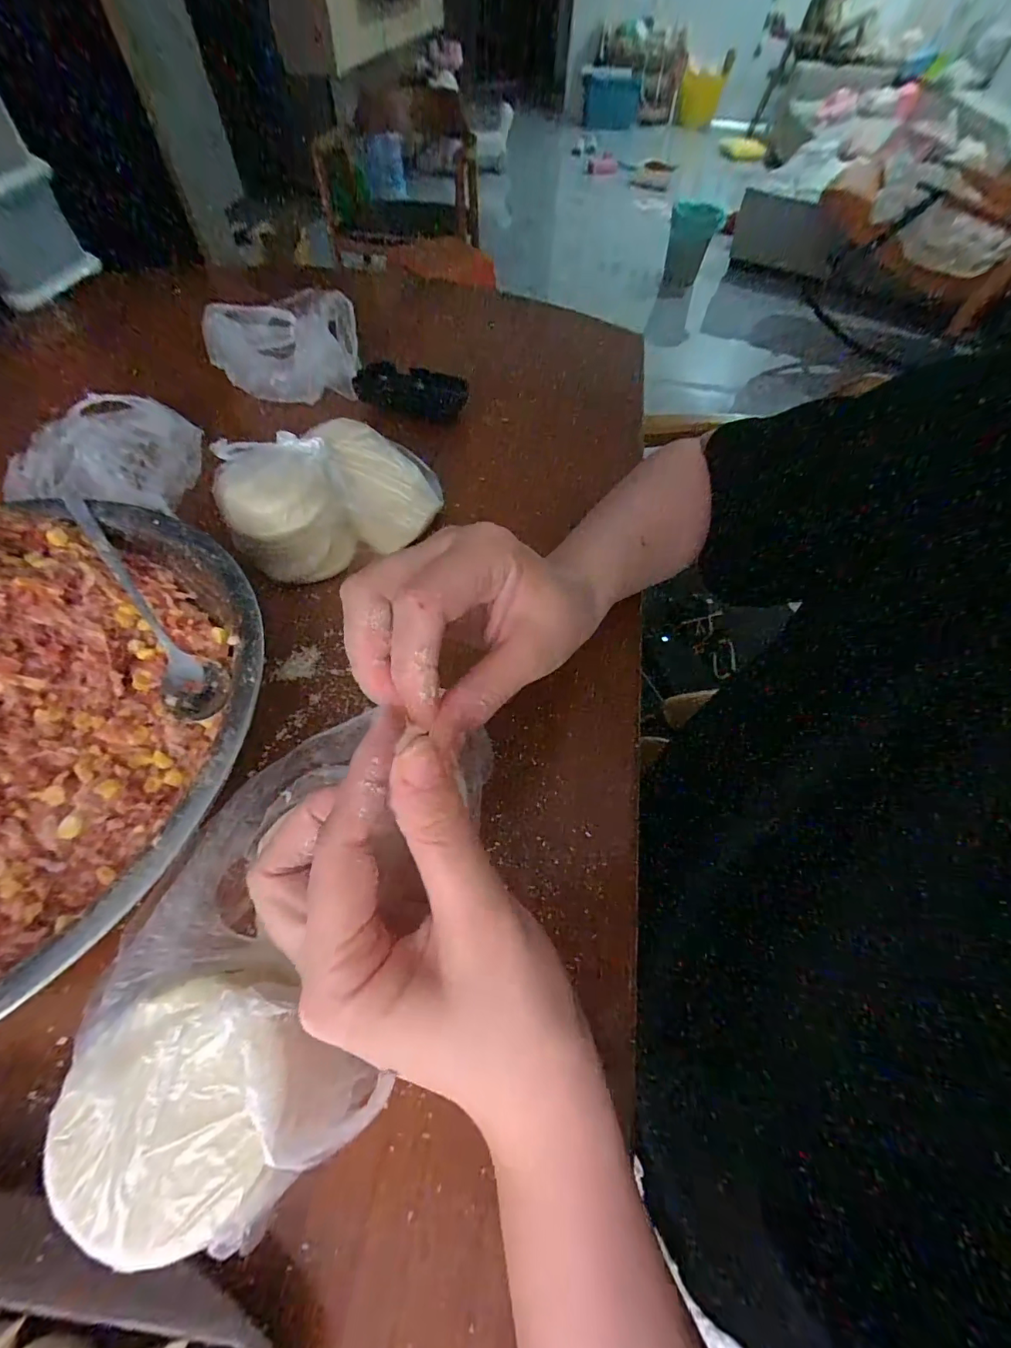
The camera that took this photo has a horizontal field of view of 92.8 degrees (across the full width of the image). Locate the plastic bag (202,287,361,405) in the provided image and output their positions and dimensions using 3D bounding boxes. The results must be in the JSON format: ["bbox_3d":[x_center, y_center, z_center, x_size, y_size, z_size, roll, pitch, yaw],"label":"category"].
[{"bbox_3d":[-0.221,-0.324,0.473,0.142,0.060,0.106,-3,58,-3],"label":"plastic bag"}]

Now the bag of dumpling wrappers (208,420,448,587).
[{"bbox_3d":[-0.124,-0.137,0.355,0.152,0.054,0.112,-17,60,-12],"label":"bag of dumpling wrappers"}]

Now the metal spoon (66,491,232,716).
[{"bbox_3d":[-0.207,-0.041,0.273,0.032,0.013,0.160,-35,80,-21],"label":"metal spoon"}]

